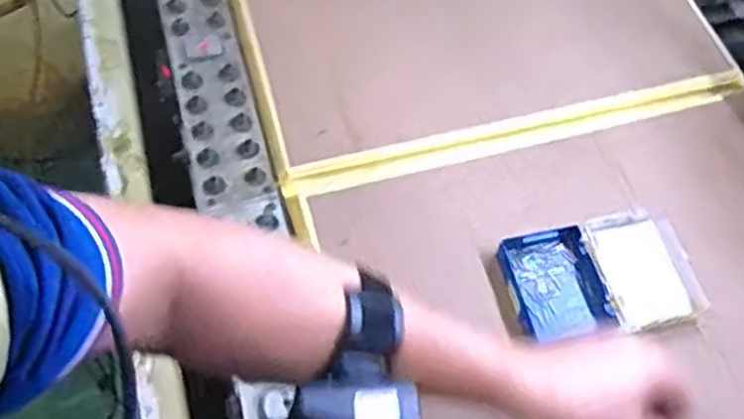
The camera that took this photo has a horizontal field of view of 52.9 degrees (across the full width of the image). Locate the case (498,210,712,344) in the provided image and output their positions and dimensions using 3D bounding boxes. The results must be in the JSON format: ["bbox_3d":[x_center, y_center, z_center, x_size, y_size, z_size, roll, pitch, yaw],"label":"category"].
[{"bbox_3d":[0.210,0.064,0.686,0.166,0.024,0.110,-12,61,-9],"label":"case"}]

